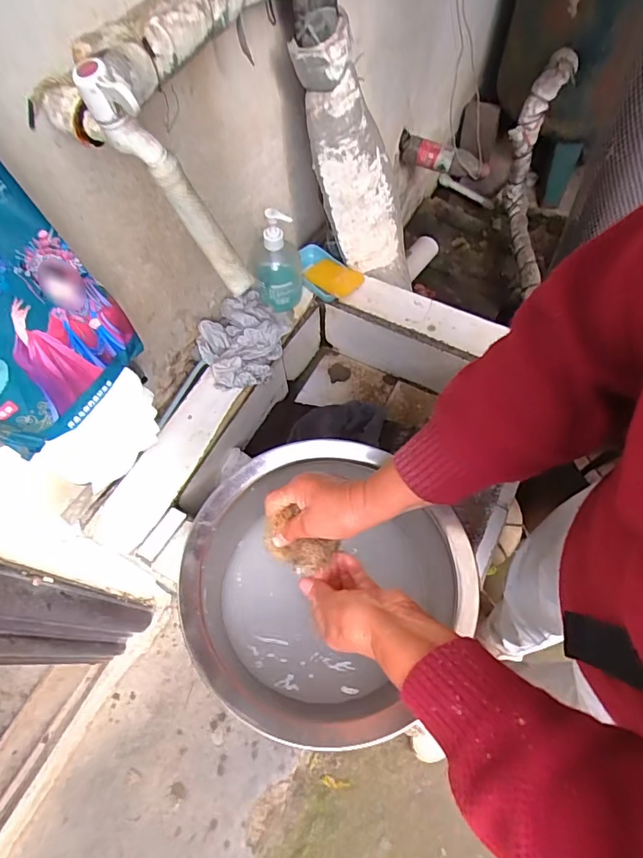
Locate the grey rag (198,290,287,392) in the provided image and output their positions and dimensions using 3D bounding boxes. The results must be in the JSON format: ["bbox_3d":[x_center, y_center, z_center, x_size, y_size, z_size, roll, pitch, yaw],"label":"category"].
[{"bbox_3d":[-0.119,-0.137,0.755,0.136,0.055,0.133,-21,66,-7],"label":"grey rag"}]

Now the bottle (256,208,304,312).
[{"bbox_3d":[-0.072,-0.266,0.762,0.079,0.154,0.089,-5,65,0],"label":"bottle"}]

